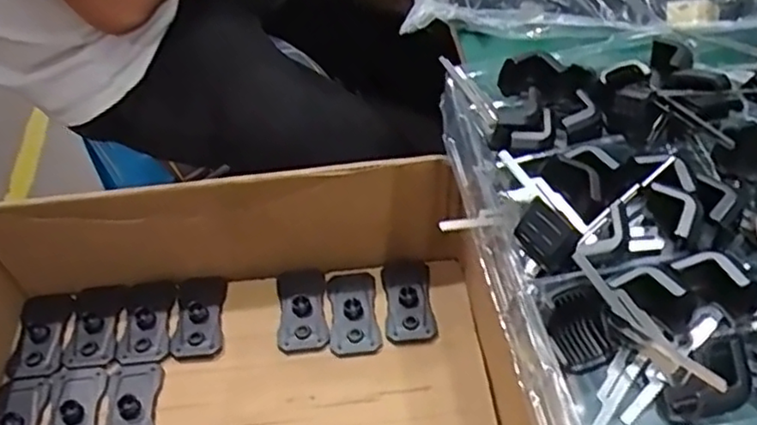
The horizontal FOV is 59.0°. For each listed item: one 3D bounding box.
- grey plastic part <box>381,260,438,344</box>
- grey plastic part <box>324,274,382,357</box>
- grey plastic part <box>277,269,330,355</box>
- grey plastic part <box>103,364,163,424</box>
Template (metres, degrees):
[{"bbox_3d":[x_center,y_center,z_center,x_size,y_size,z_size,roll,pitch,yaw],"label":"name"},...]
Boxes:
[{"bbox_3d":[0.036,0.102,0.813,0.057,0.021,0.117,-5,50,0],"label":"grey plastic part"},{"bbox_3d":[-0.030,0.118,0.806,0.058,0.011,0.110,-7,50,-2],"label":"grey plastic part"},{"bbox_3d":[-0.093,0.114,0.809,0.059,0.012,0.113,-7,50,-2],"label":"grey plastic part"},{"bbox_3d":[-0.273,0.214,0.730,0.058,0.011,0.105,-8,50,-3],"label":"grey plastic part"}]

